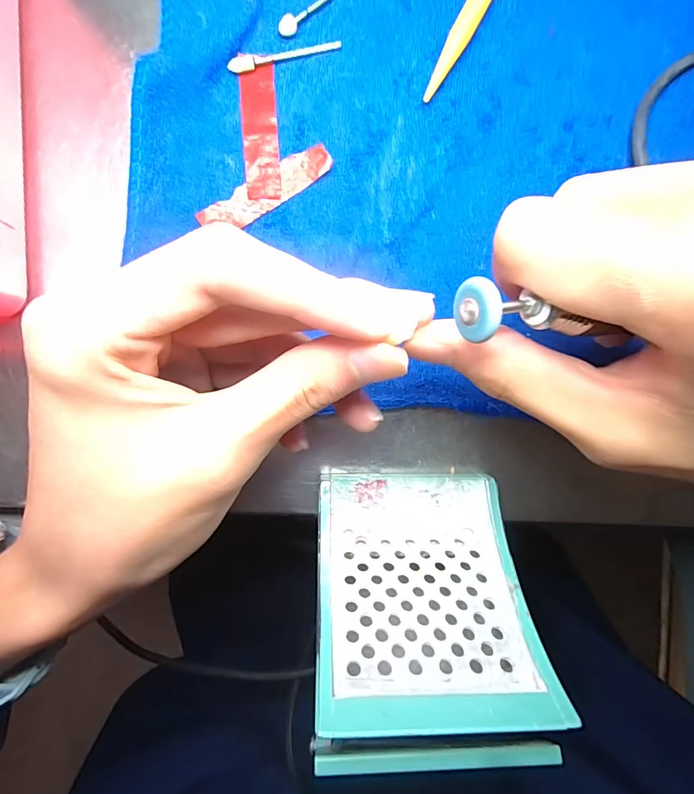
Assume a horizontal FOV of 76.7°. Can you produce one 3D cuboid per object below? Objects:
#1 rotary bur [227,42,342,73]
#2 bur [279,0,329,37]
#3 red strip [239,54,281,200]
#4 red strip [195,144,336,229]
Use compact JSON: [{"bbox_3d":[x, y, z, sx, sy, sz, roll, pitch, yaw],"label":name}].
[{"bbox_3d":[-0.025,-0.139,0.178,0.047,0.004,0.005,-15,91,-4],"label":"rotary bur"},{"bbox_3d":[-0.011,-0.161,0.178,0.043,0.005,0.006,-41,92,-3],"label":"bur"},{"bbox_3d":[-0.035,-0.109,0.177,0.014,0.004,0.056,-4,90,-4],"label":"red strip"},{"bbox_3d":[-0.033,-0.084,0.179,0.058,0.004,0.014,-34,92,-3],"label":"red strip"}]

